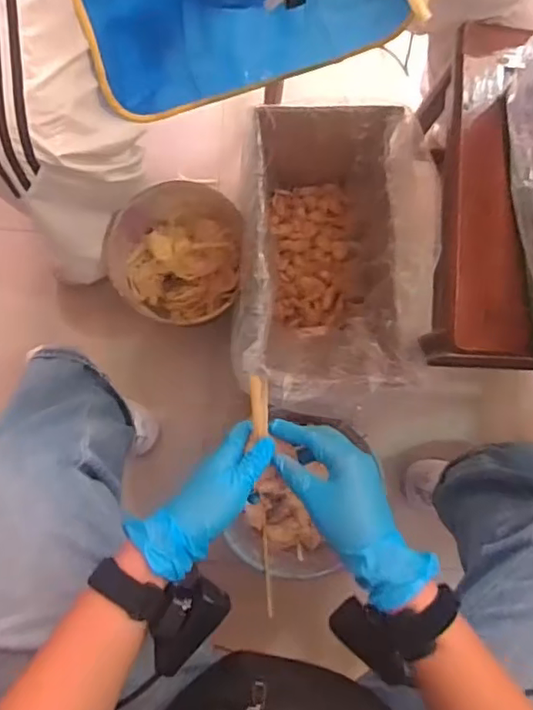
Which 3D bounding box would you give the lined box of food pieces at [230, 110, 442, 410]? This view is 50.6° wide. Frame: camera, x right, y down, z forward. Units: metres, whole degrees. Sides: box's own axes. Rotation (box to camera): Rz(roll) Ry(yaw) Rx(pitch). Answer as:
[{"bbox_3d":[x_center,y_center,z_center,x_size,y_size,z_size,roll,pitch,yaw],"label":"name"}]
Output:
[{"bbox_3d":[0.089,-0.128,0.845,0.250,0.215,0.406,4,86,-3],"label":"lined box of food pieces"}]

